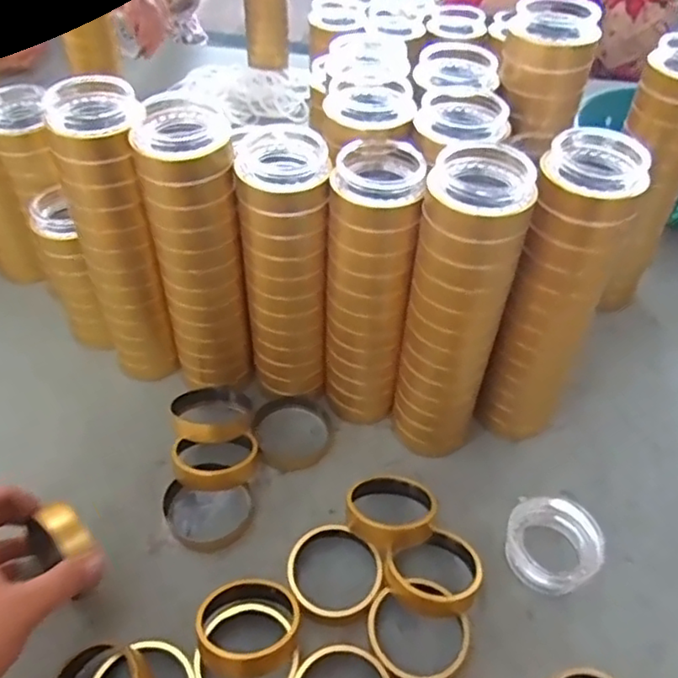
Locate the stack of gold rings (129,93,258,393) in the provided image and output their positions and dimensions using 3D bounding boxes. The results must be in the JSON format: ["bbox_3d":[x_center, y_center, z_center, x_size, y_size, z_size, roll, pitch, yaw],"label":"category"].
[{"bbox_3d":[-0.117,-0.067,0.526,0.064,0.246,0.067,-15,49,-15],"label":"stack of gold rings"}]

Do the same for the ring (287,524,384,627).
[{"bbox_3d":[-0.004,0.175,0.469,0.068,0.024,0.069,1,45,-1],"label":"ring"}]

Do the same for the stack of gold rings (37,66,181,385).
[{"bbox_3d":[-0.180,-0.074,0.531,0.064,0.262,0.059,-14,47,-16],"label":"stack of gold rings"}]

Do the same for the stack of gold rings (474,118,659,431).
[{"bbox_3d":[0.169,-0.027,0.499,0.064,0.266,0.073,21,48,18],"label":"stack of gold rings"}]

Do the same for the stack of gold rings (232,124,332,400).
[{"bbox_3d":[-0.044,-0.059,0.524,0.067,0.227,0.080,-3,46,-5],"label":"stack of gold rings"}]

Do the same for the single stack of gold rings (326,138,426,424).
[{"bbox_3d":[0.024,-0.035,0.509,0.063,0.232,0.070,5,45,3],"label":"single stack of gold rings"}]

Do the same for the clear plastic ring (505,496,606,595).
[{"bbox_3d":[0.164,0.159,0.486,0.069,0.034,0.071,1,45,-1],"label":"clear plastic ring"}]

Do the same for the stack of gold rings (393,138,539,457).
[{"bbox_3d":[0.092,-0.018,0.490,0.067,0.263,0.076,15,47,13],"label":"stack of gold rings"}]

